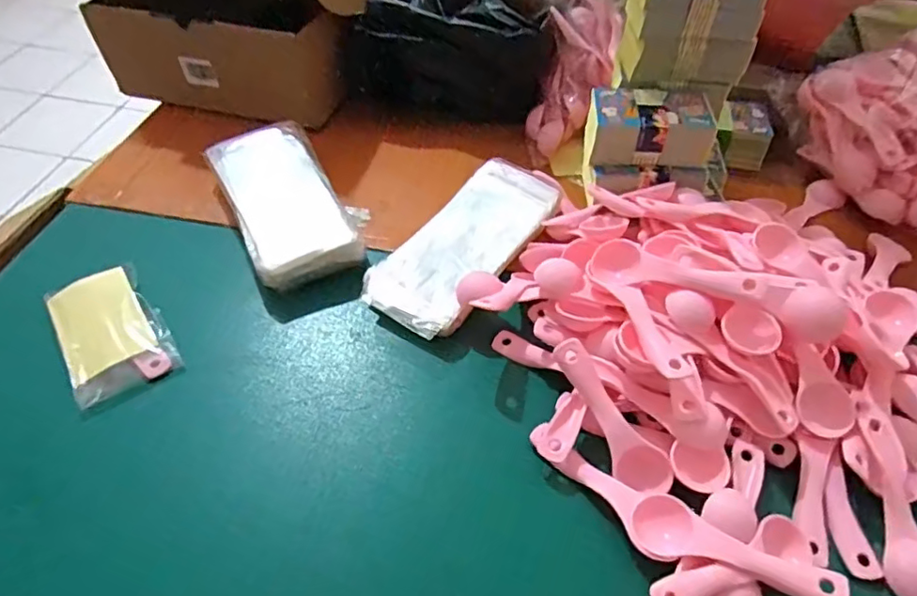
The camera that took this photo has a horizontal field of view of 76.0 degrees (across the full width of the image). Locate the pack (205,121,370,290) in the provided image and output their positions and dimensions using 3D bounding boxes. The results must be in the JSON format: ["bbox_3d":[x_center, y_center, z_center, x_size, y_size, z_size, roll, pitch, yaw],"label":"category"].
[{"bbox_3d":[-0.151,-0.087,0.526,0.104,0.036,0.184,-22,54,-19],"label":"pack"}]

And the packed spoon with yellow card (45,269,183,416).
[{"bbox_3d":[-0.266,0.023,0.447,0.069,0.014,0.109,-27,56,-23],"label":"packed spoon with yellow card"}]

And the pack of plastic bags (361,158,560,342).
[{"bbox_3d":[0.006,-0.047,0.503,0.087,0.025,0.197,30,55,21],"label":"pack of plastic bags"}]

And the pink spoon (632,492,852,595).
[{"bbox_3d":[0.159,0.147,0.343,0.109,0.031,0.034,17,51,12],"label":"pink spoon"}]

